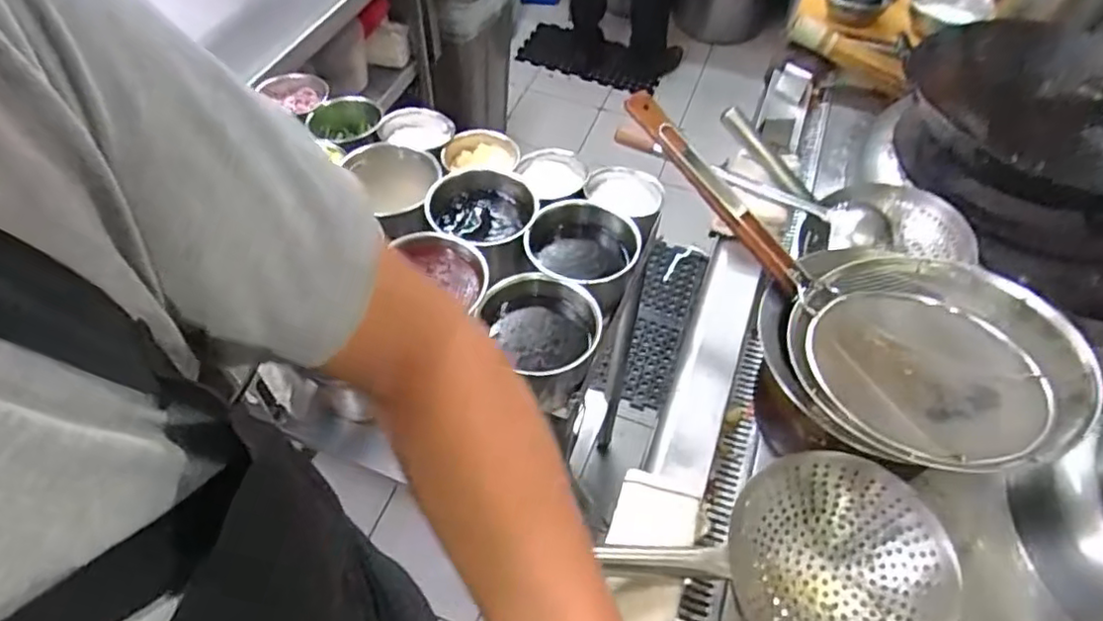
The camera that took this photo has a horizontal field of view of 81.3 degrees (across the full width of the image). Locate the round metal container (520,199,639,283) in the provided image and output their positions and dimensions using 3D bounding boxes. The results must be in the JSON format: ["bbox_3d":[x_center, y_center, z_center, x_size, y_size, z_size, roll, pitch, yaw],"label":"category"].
[{"bbox_3d":[0.041,-0.076,0.915,0.157,0.075,0.155,2,54,-2],"label":"round metal container"}]

